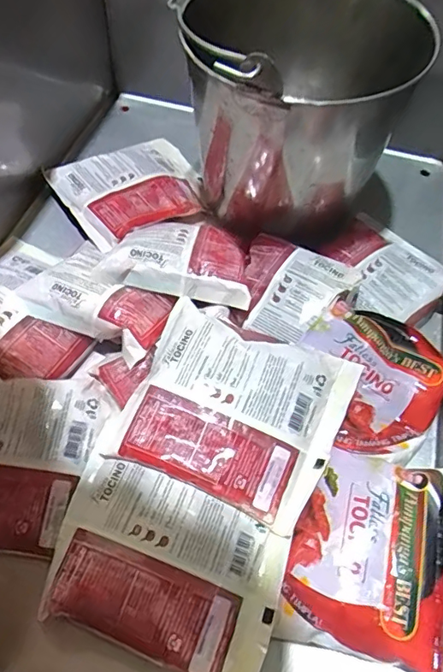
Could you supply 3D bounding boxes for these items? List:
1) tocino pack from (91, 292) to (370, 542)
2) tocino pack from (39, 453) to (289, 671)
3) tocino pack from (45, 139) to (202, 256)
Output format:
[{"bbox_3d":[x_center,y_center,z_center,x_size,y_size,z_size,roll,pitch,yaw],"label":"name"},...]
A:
[{"bbox_3d":[0.009,0.053,0.396,0.165,0.027,0.137,22,58,10],"label":"tocino pack"},{"bbox_3d":[-0.041,0.166,0.359,0.163,0.026,0.113,20,58,9],"label":"tocino pack"},{"bbox_3d":[-0.094,-0.171,0.569,0.166,0.021,0.137,-28,61,-30],"label":"tocino pack"}]

